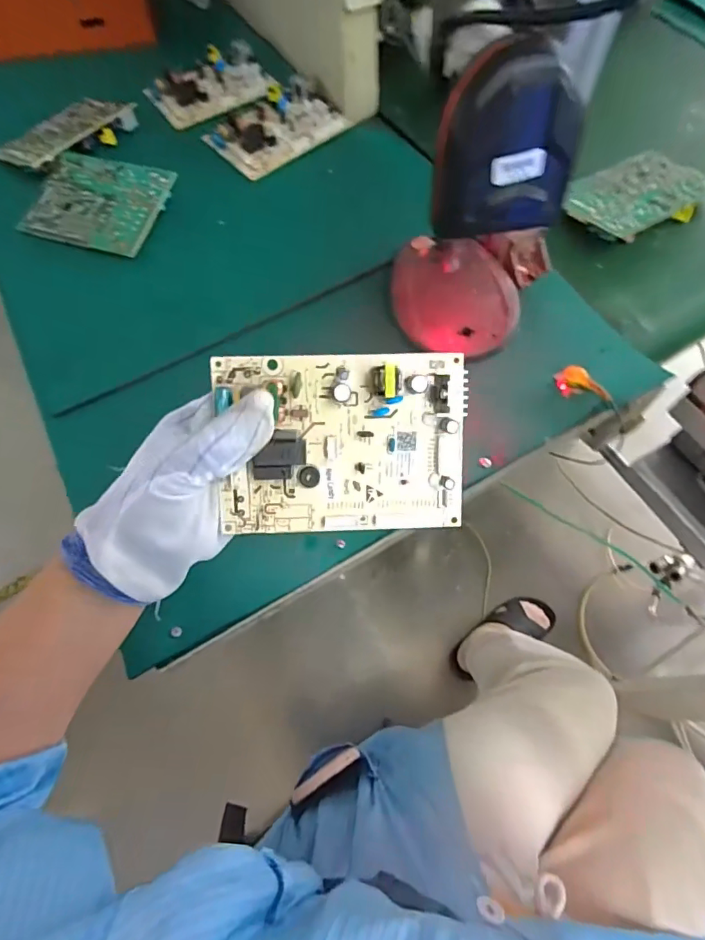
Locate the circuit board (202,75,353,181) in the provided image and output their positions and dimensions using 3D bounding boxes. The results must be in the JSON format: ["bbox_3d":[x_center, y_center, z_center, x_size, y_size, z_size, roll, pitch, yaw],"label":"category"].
[{"bbox_3d":[-0.082,-0.385,0.551,0.139,0.020,0.098,-40,69,-15],"label":"circuit board"}]

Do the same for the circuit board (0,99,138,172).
[{"bbox_3d":[-0.315,-0.369,0.550,0.081,0.029,0.137,29,70,15],"label":"circuit board"}]

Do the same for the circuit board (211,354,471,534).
[{"bbox_3d":[-0.003,-0.013,0.273,0.136,0.021,0.098,-2,99,-3],"label":"circuit board"}]

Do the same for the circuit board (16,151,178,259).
[{"bbox_3d":[-0.253,-0.265,0.498,0.135,0.030,0.102,20,68,12],"label":"circuit board"}]

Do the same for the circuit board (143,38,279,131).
[{"bbox_3d":[-0.171,-0.466,0.593,0.138,0.022,0.084,-34,68,-12],"label":"circuit board"}]

